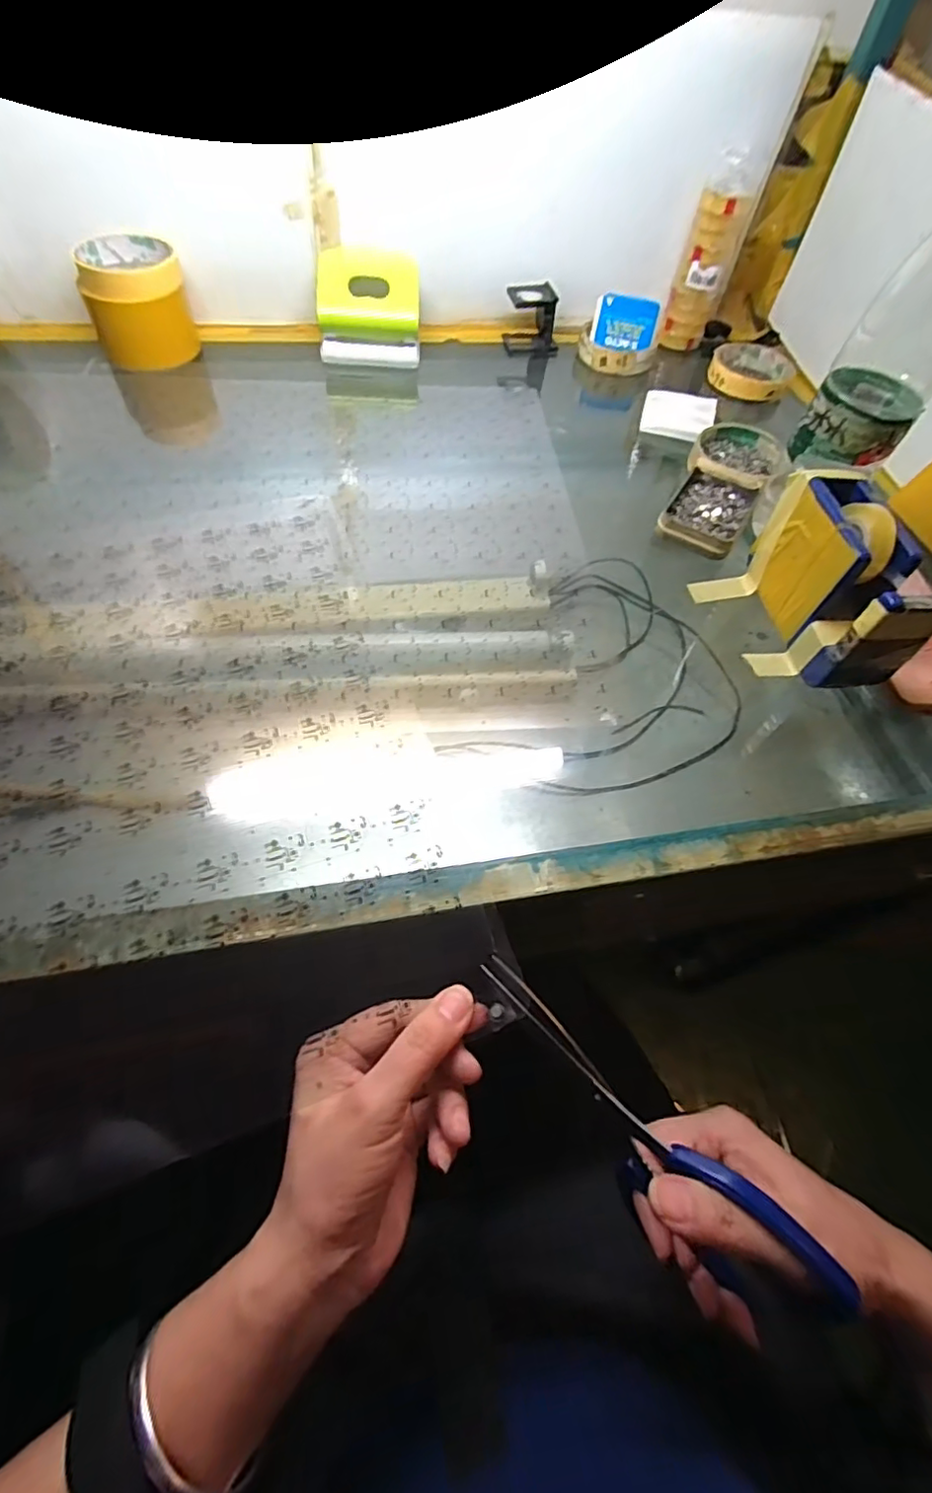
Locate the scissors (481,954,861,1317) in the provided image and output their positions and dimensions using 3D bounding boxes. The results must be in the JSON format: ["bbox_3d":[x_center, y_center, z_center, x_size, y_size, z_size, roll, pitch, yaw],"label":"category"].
[{"bbox_3d":[0.071,0.167,0.250,0.034,0.024,0.173,-39,61,-25],"label":"scissors"}]

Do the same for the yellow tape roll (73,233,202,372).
[{"bbox_3d":[-0.300,-0.406,0.531,0.086,0.076,0.094,-17,60,-15],"label":"yellow tape roll"}]

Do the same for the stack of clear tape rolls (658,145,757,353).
[{"bbox_3d":[0.250,-0.508,0.599,0.050,0.146,0.050,17,57,7],"label":"stack of clear tape rolls"}]

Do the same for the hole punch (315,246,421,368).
[{"bbox_3d":[-0.095,-0.431,0.565,0.098,0.075,0.058,-1,57,-5],"label":"hole punch"}]

